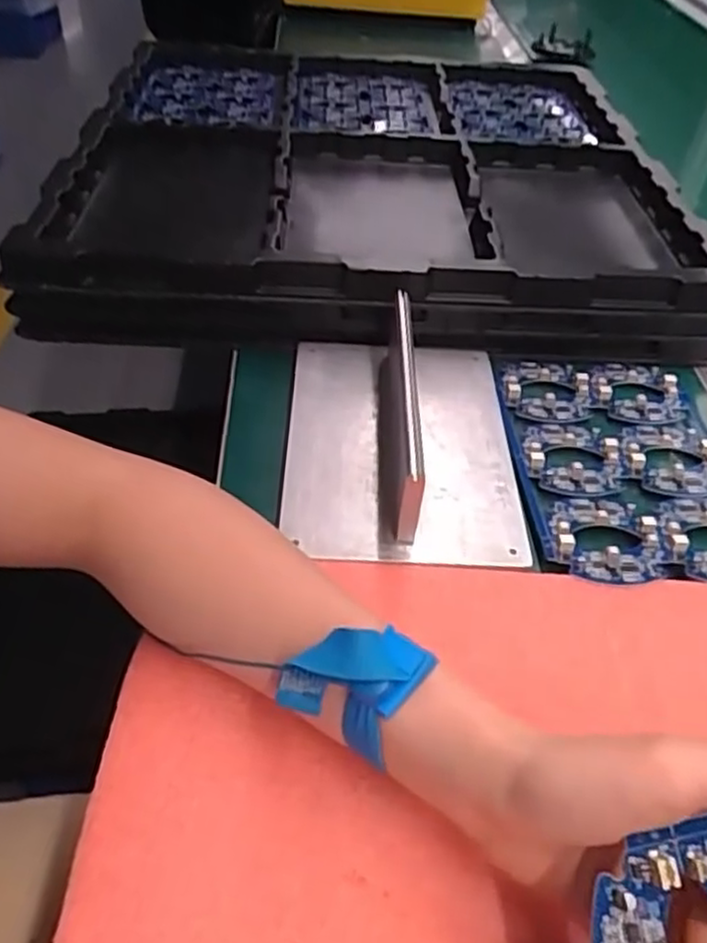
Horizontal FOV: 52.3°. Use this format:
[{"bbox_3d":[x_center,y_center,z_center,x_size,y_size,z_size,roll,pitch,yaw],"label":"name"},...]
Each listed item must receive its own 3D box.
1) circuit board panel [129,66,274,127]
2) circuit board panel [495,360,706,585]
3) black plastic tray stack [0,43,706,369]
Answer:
[{"bbox_3d":[-0.157,-0.397,0.762,0.142,0.015,0.143,-1,45,-7],"label":"circuit board panel"},{"bbox_3d":[0.175,-0.011,0.462,0.141,0.008,0.200,3,45,-2],"label":"circuit board panel"},{"bbox_3d":[0.018,-0.289,0.685,0.520,0.066,0.497,3,45,-3],"label":"black plastic tray stack"}]

